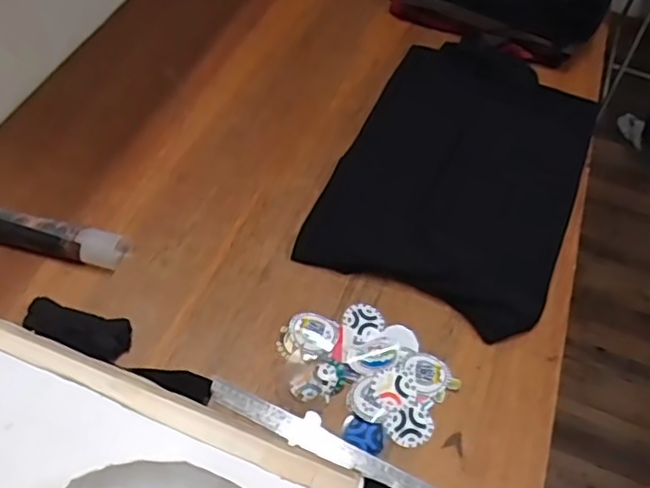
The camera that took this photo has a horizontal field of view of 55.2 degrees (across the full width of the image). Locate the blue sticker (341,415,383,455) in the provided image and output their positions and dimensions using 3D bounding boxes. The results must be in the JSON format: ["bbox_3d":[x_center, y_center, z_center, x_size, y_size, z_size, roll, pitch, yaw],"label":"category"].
[{"bbox_3d":[0.045,0.223,0.731,0.050,0.004,0.036,23,55,11],"label":"blue sticker"}]

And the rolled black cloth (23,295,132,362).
[{"bbox_3d":[-0.302,0.105,0.759,0.123,0.030,0.054,16,54,6],"label":"rolled black cloth"}]

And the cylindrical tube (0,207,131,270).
[{"bbox_3d":[-0.362,-0.008,0.829,0.186,0.048,0.046,10,53,1],"label":"cylindrical tube"}]

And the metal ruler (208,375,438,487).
[{"bbox_3d":[0.013,0.237,0.718,0.323,0.009,0.034,23,64,10],"label":"metal ruler"}]

